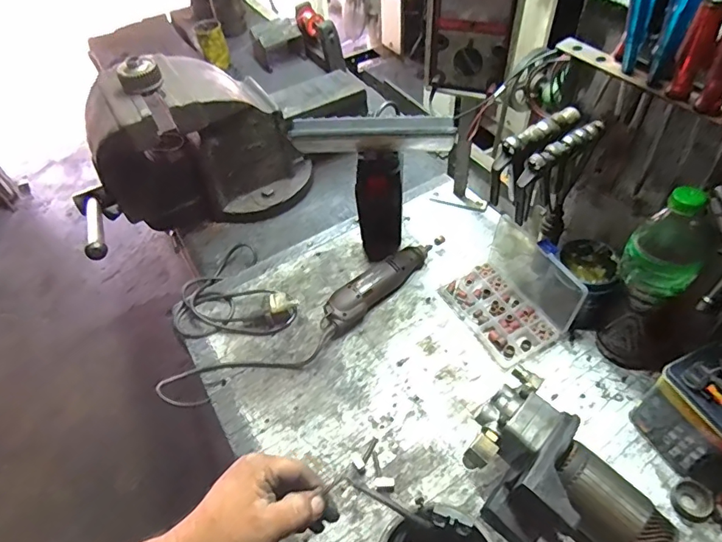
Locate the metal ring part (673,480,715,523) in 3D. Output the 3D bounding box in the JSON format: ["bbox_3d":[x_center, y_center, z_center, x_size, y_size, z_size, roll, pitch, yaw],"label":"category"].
[{"bbox_3d":[0.375,0.258,0.535,0.036,0.019,0.038,-2,49,3],"label":"metal ring part"}]

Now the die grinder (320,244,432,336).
[{"bbox_3d":[0.029,0.020,0.756,0.226,0.047,0.049,-36,56,-24],"label":"die grinder"}]

